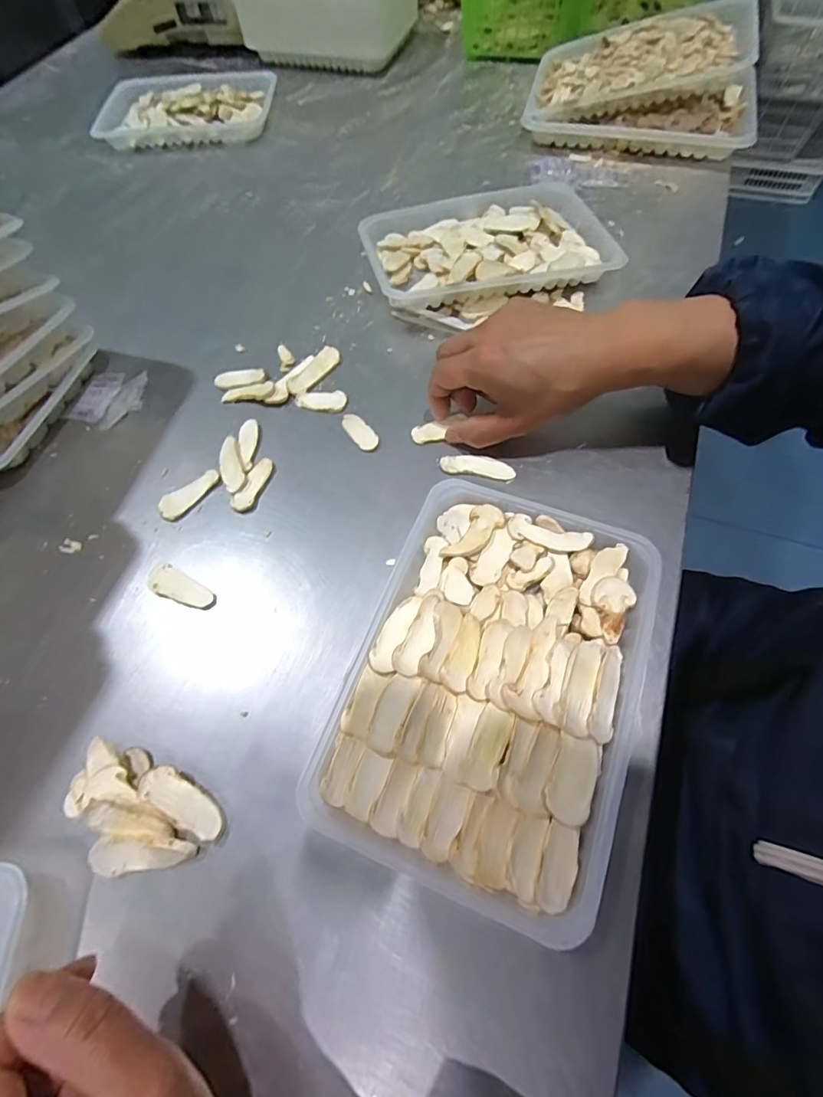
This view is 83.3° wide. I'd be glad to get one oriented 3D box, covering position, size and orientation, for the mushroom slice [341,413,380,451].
[{"bbox_3d":[-0.043,-0.098,0.387,0.017,0.004,0.045,-35,66,-14],"label":"mushroom slice"}]

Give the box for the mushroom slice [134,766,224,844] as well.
[{"bbox_3d":[-0.130,0.145,0.264,0.054,0.009,0.018,33,69,6],"label":"mushroom slice"}]

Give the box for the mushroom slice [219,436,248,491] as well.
[{"bbox_3d":[-0.147,-0.068,0.377,0.020,0.005,0.052,-21,63,-7],"label":"mushroom slice"}]

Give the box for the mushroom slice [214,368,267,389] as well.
[{"bbox_3d":[-0.156,-0.155,0.421,0.047,0.004,0.018,-8,62,-1],"label":"mushroom slice"}]

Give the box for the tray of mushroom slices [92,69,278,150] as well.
[{"bbox_3d":[-0.321,-0.631,0.661,0.232,0.033,0.169,-3,62,2],"label":"tray of mushroom slices"}]

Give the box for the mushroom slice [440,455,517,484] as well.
[{"bbox_3d":[0.052,-0.065,0.364,0.058,0.004,0.019,12,64,10],"label":"mushroom slice"}]

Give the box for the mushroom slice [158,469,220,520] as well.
[{"bbox_3d":[-0.175,-0.043,0.367,0.052,0.005,0.019,-40,67,-16],"label":"mushroom slice"}]

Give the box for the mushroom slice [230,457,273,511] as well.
[{"bbox_3d":[-0.127,-0.052,0.369,0.018,0.004,0.050,18,65,13],"label":"mushroom slice"}]

